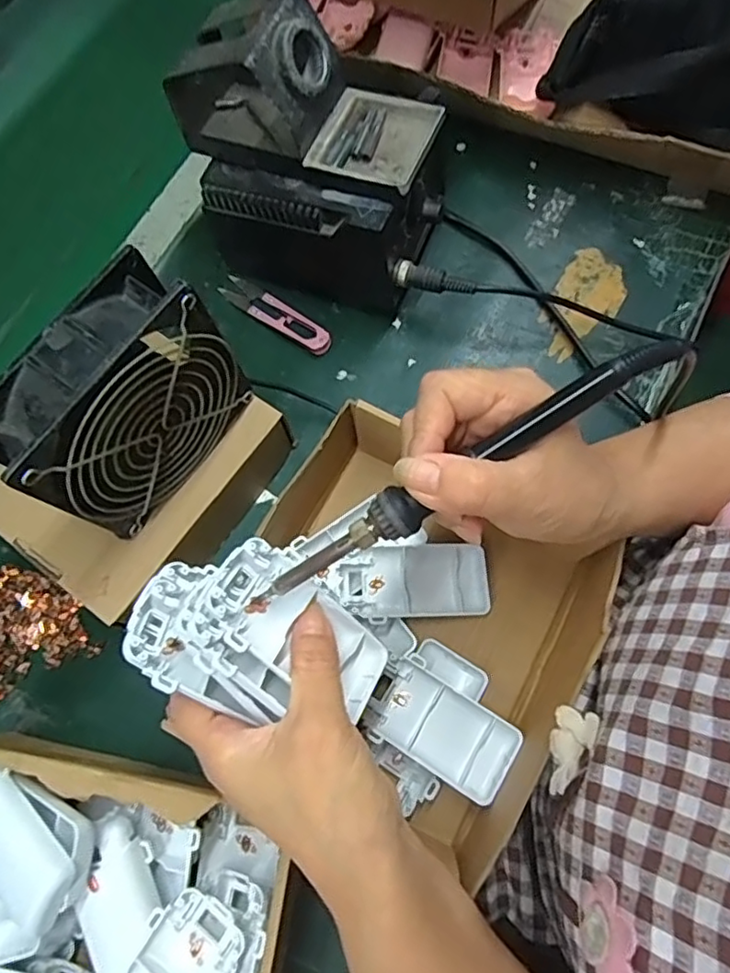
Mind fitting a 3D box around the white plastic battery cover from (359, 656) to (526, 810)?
[{"bbox_3d":[0.044,0.137,0.346,0.083,0.012,0.050,27,76,10],"label":"white plastic battery cover"}]

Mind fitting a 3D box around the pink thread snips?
[{"bbox_3d":[-0.069,-0.135,0.465,0.105,0.011,0.023,35,77,12],"label":"pink thread snips"}]

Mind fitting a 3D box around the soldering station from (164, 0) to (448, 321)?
[{"bbox_3d":[-0.037,-0.219,0.411,0.176,0.156,0.105,19,74,8],"label":"soldering station"}]

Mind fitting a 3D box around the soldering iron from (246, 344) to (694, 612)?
[{"bbox_3d":[0.040,-0.004,0.261,0.212,0.020,0.020,-33,74,6],"label":"soldering iron"}]

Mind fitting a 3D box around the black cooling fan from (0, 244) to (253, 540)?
[{"bbox_3d":[-0.125,-0.040,0.320,0.044,0.112,0.116,34,77,13],"label":"black cooling fan"}]

